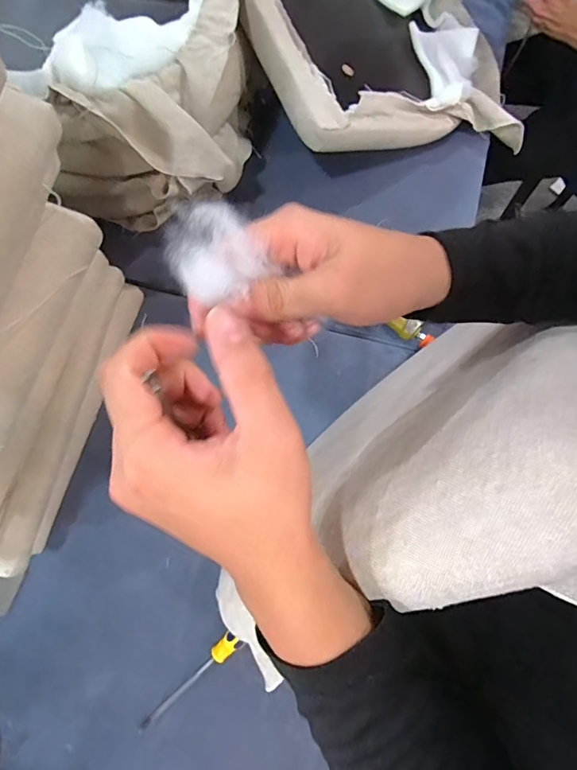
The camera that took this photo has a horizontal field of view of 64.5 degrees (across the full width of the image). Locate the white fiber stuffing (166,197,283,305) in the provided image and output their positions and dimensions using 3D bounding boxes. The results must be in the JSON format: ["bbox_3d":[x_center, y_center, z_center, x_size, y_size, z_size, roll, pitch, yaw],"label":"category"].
[{"bbox_3d":[-0.037,-0.068,0.233,0.046,0.034,0.038,-27,75,-5],"label":"white fiber stuffing"}]

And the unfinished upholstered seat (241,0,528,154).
[{"bbox_3d":[0.158,-0.632,0.797,0.497,0.120,0.474,-16,78,-26],"label":"unfinished upholstered seat"}]

